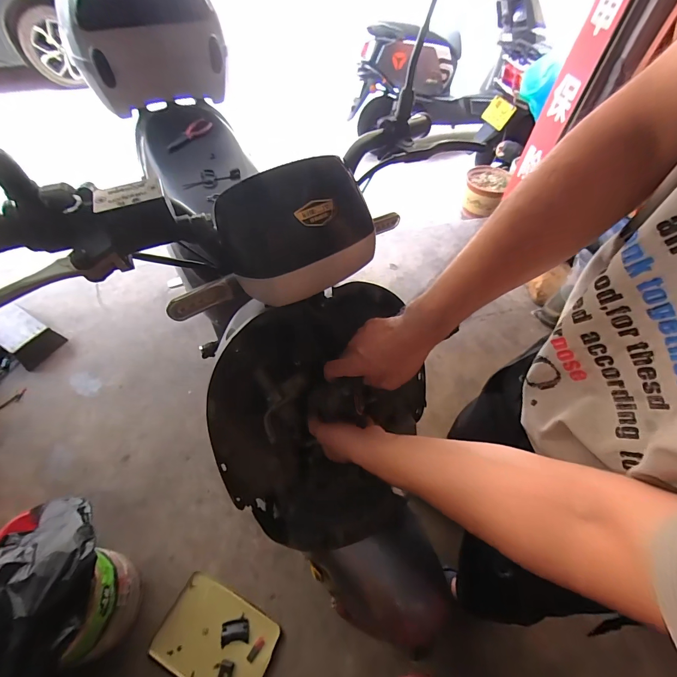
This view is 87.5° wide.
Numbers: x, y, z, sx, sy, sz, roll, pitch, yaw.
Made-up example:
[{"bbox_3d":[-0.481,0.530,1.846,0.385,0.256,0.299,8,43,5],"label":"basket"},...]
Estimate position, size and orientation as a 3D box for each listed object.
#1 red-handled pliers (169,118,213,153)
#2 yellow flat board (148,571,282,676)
[{"bbox_3d":[-0.419,-0.577,1.003,0.053,0.011,0.207,11,56,6],"label":"red-handled pliers"},{"bbox_3d":[-0.325,0.799,0.945,0.298,0.017,0.208,25,58,14],"label":"yellow flat board"}]

